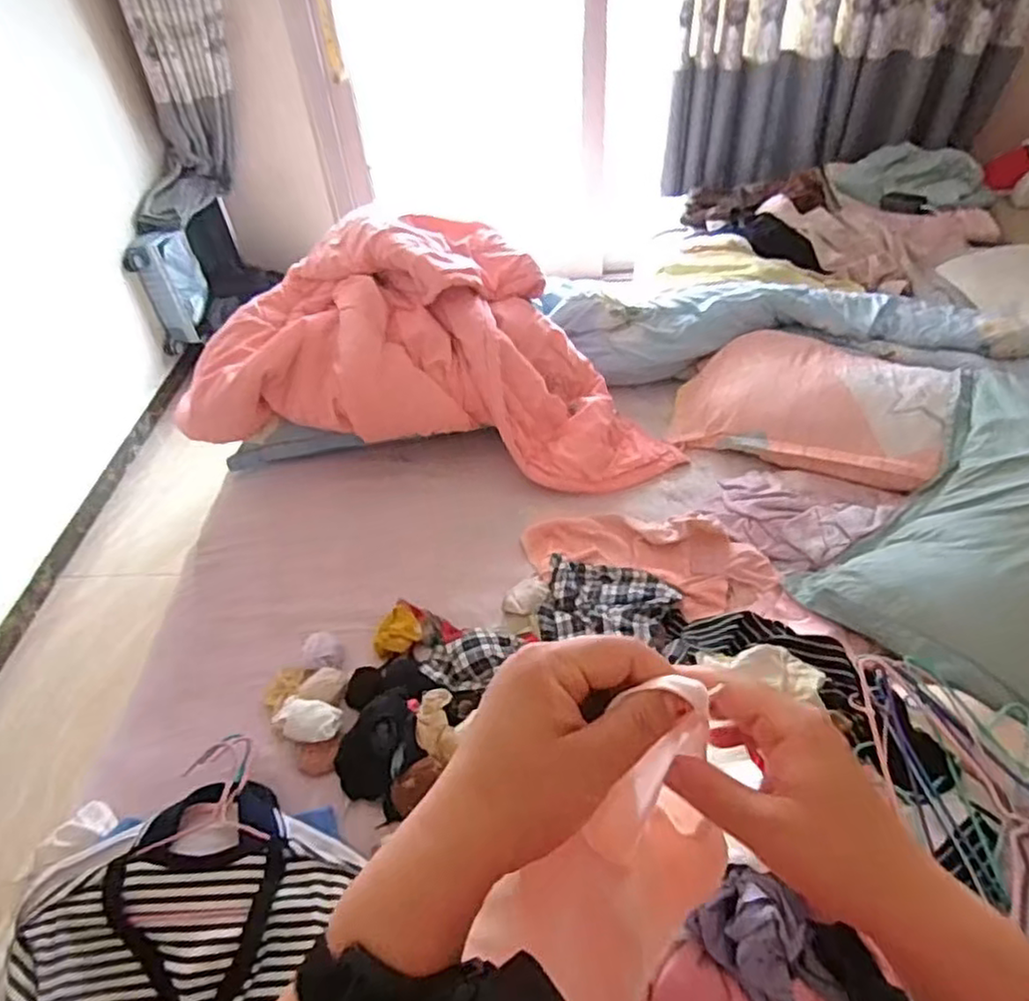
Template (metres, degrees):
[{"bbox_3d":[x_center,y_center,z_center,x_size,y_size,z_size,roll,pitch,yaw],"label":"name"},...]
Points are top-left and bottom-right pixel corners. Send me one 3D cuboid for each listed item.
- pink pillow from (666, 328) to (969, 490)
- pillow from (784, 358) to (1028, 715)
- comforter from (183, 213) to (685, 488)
[{"bbox_3d":[0.606,-0.208,1.415,0.501,0.131,0.311,16,48,20],"label":"pink pillow"},{"bbox_3d":[0.883,0.006,1.166,0.775,0.169,0.401,-34,51,-27],"label":"pillow"},{"bbox_3d":[-0.161,-0.333,1.447,0.936,0.355,0.473,3,45,8],"label":"comforter"}]

